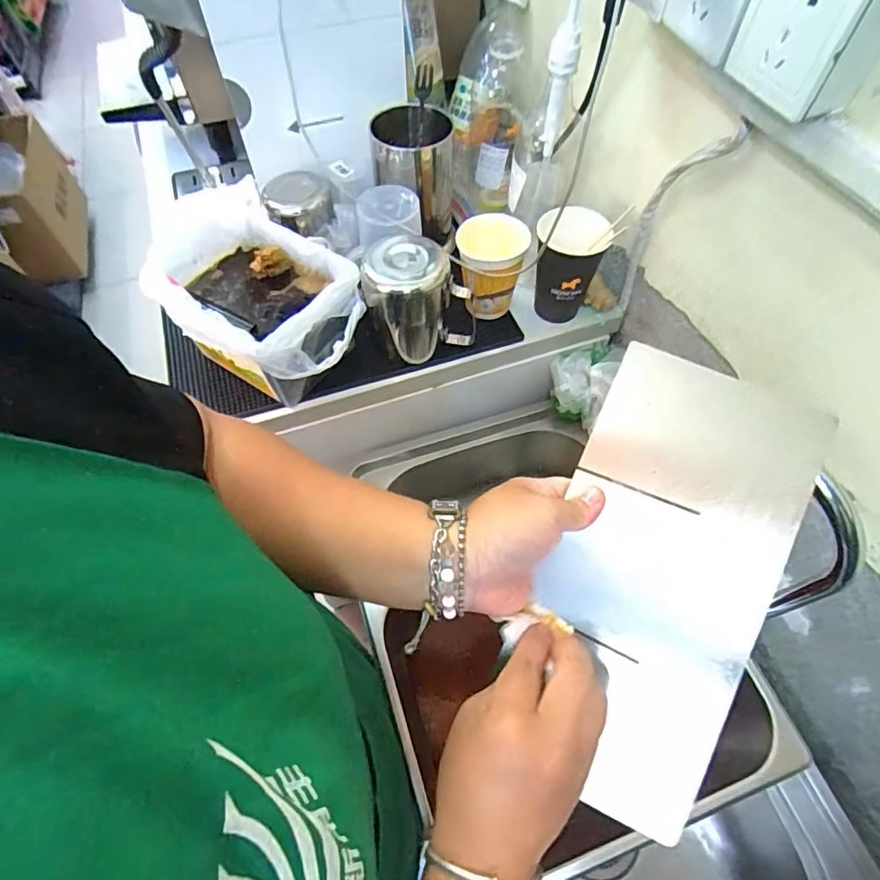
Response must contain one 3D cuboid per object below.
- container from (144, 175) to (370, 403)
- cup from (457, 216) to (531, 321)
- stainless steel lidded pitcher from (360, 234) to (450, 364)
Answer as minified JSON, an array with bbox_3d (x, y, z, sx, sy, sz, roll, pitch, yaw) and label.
[{"bbox_3d":[-0.202,-0.147,0.601,0.228,0.107,0.170,30,64,18],"label":"container"},{"bbox_3d":[0.062,-0.203,0.651,0.081,0.122,0.093,3,59,3],"label":"cup"},{"bbox_3d":[-0.038,-0.160,0.631,0.094,0.150,0.083,-4,59,-1],"label":"stainless steel lidded pitcher"}]

